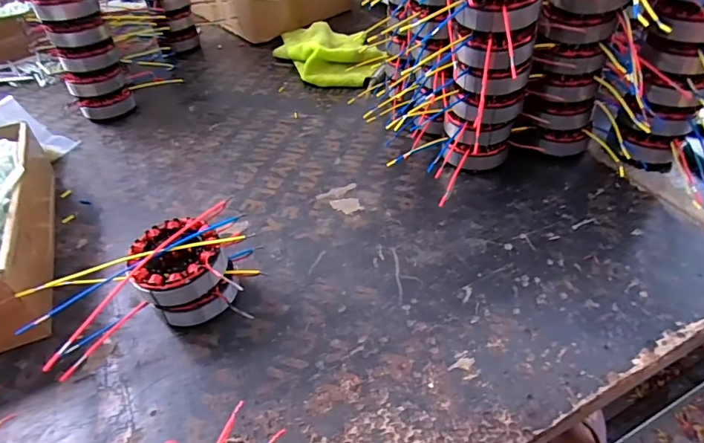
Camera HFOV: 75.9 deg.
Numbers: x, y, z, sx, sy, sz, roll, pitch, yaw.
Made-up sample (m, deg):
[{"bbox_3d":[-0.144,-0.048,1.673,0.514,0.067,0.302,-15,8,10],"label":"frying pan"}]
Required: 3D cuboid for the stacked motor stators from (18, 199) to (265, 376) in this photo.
[{"bbox_3d":[-0.197,0.063,0.443,0.199,0.080,0.097,-19,45,-15],"label":"stacked motor stators"}]

